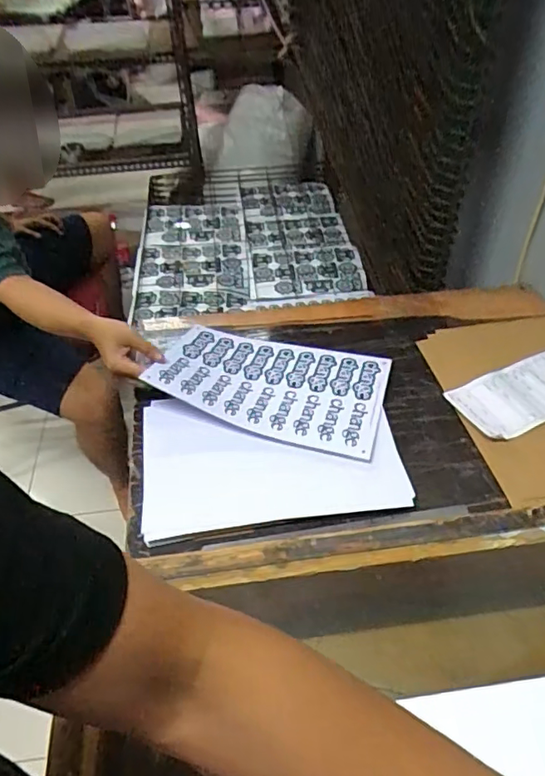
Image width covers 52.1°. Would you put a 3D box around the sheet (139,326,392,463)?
[{"bbox_3d":[0.000,-0.019,0.818,0.320,0.056,0.210,10,44,13],"label":"sheet"}]

